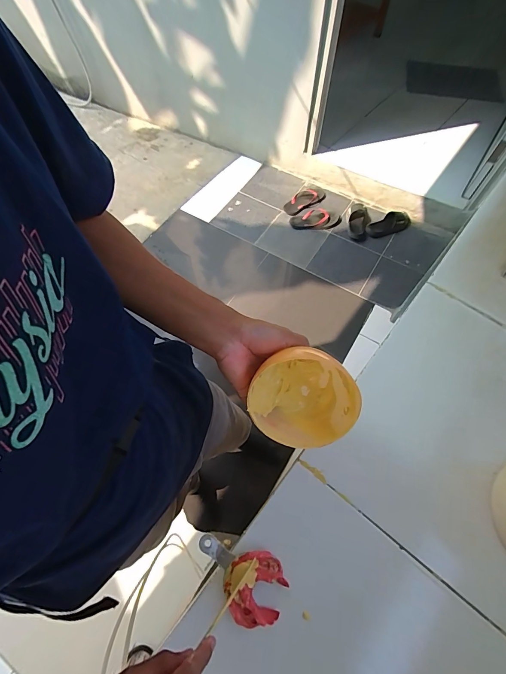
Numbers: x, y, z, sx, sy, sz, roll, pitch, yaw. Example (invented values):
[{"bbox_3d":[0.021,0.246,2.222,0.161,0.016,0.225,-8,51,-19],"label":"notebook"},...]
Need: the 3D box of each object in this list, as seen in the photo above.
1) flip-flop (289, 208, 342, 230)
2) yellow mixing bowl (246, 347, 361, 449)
[{"bbox_3d":[0.347,-0.641,1.801,0.283,0.049,0.135,-8,63,-4],"label":"flip-flop"},{"bbox_3d":[0.054,0.071,0.393,0.117,0.068,0.116,0,63,0],"label":"yellow mixing bowl"}]

